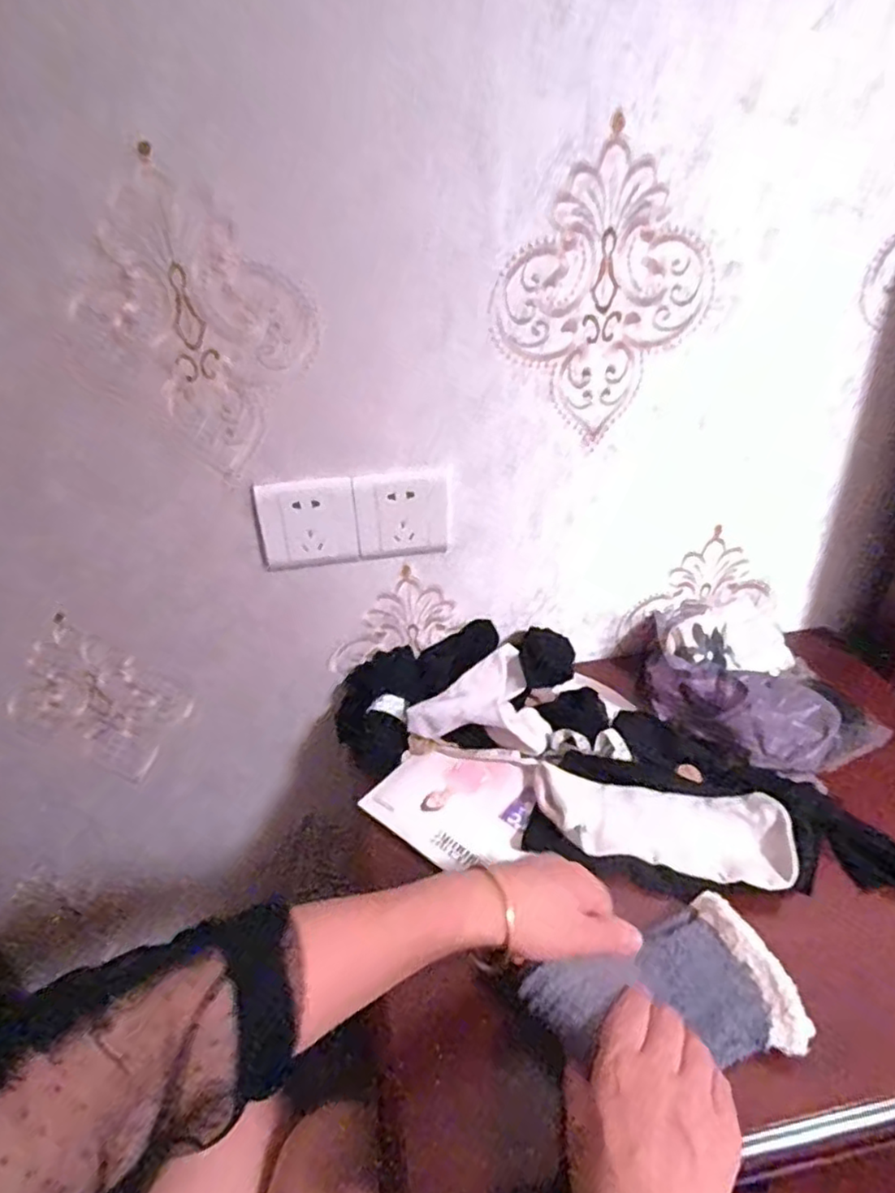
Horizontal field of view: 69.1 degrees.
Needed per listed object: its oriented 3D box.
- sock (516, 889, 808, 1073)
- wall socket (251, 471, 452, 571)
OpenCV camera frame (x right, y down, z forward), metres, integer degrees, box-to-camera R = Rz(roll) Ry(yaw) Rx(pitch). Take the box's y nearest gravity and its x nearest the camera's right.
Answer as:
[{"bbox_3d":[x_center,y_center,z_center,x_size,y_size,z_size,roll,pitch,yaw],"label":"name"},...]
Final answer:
[{"bbox_3d":[0.136,0.255,0.428,0.169,0.031,0.098,1,33,-15],"label":"sock"},{"bbox_3d":[-0.084,-0.071,0.604,0.176,0.087,0.015,-7,35,-6],"label":"wall socket"}]

